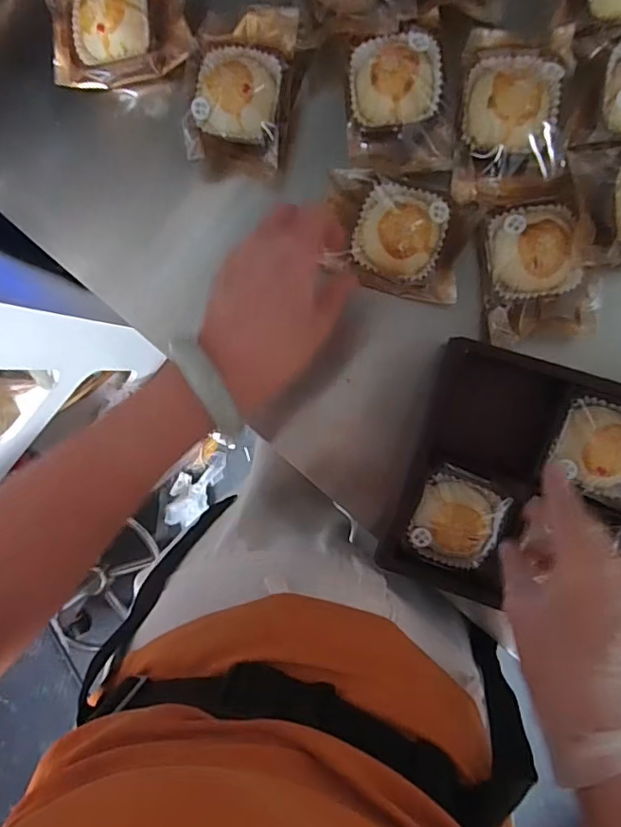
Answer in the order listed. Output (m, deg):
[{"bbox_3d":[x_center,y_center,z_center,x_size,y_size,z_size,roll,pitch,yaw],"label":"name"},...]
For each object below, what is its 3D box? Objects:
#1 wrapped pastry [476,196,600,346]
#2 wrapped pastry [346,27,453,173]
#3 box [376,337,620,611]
[{"bbox_3d":[0.167,-0.102,0.382,0.077,0.028,0.097,-9,93,8],"label":"wrapped pastry"},{"bbox_3d":[0.064,-0.233,0.393,0.074,0.027,0.101,-2,94,7],"label":"wrapped pastry"},{"bbox_3d":[0.198,0.069,0.388,0.254,0.044,0.182,18,98,4],"label":"box"}]

